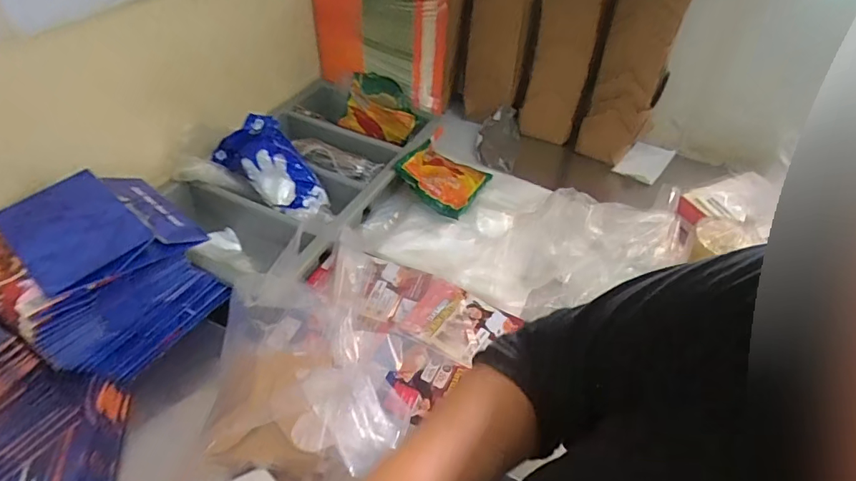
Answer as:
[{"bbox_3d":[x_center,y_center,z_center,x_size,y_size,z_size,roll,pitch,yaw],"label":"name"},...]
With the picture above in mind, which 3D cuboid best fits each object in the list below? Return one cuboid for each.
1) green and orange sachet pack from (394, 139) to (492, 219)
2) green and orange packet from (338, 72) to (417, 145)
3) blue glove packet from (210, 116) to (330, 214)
[{"bbox_3d":[0.031,-0.115,0.837,0.133,0.039,0.162,34,40,6],"label":"green and orange sachet pack"},{"bbox_3d":[-0.091,-0.238,0.864,0.144,0.096,0.075,10,45,6],"label":"green and orange packet"},{"bbox_3d":[-0.232,-0.109,0.743,0.192,0.054,0.108,41,97,2],"label":"blue glove packet"}]

